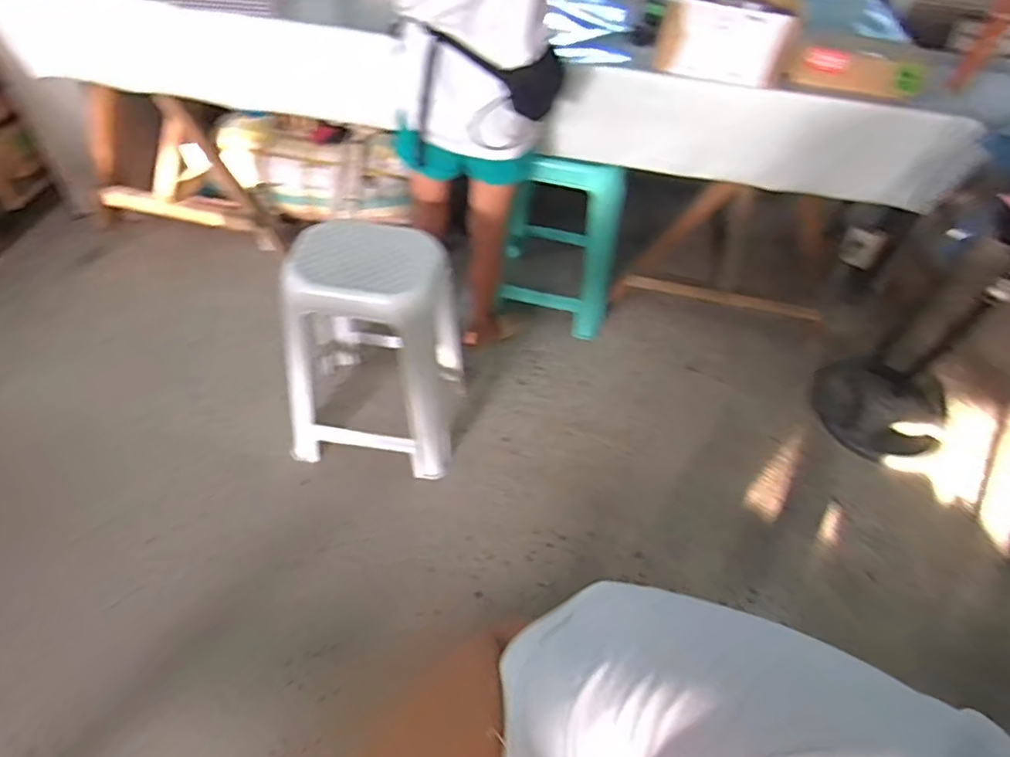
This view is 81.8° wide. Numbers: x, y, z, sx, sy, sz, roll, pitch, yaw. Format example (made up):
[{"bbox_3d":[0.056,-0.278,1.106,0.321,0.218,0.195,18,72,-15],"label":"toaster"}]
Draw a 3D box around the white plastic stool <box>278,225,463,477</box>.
[{"bbox_3d":[-0.324,-0.075,1.492,0.405,0.583,0.370,9,49,2],"label":"white plastic stool"}]

